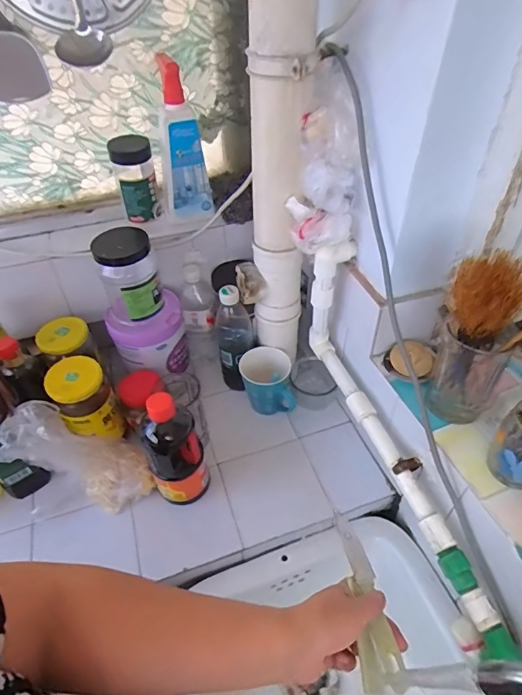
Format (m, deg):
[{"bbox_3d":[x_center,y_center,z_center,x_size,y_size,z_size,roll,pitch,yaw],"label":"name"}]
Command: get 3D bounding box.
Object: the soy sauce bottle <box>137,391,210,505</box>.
[{"bbox_3d":[-0.128,0.150,0.647,0.079,0.210,0.068,-16,47,-13],"label":"soy sauce bottle"}]

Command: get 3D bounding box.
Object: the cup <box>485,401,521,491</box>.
[{"bbox_3d":[0.299,0.119,0.494,0.075,0.098,0.057,24,51,23],"label":"cup"}]

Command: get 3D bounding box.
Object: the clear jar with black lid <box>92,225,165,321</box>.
[{"bbox_3d":[-0.209,-0.116,0.697,0.081,0.116,0.087,-22,49,-19],"label":"clear jar with black lid"}]

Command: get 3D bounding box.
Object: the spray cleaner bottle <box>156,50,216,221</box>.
[{"bbox_3d":[-0.122,-0.314,0.696,0.073,0.223,0.045,-8,46,-6],"label":"spray cleaner bottle"}]

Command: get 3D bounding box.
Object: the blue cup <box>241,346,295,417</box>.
[{"bbox_3d":[0.012,0.062,0.782,0.088,0.119,0.089,-1,45,1],"label":"blue cup"}]

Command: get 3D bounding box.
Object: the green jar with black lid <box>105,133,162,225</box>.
[{"bbox_3d":[-0.202,-0.276,0.714,0.061,0.118,0.075,-15,47,-13],"label":"green jar with black lid"}]

